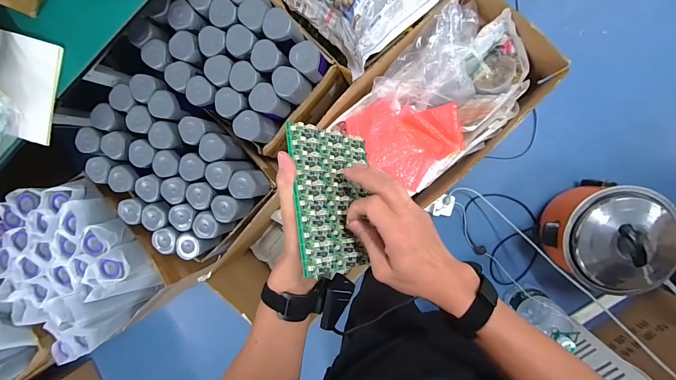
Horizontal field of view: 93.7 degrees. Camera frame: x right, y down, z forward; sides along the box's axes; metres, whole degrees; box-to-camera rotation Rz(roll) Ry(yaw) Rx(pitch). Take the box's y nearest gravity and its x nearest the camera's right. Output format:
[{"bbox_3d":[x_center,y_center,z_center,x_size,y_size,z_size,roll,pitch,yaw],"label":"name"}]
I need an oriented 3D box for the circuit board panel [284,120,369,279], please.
[{"bbox_3d":[0.002,0.009,0.384,0.005,0.125,0.168,-17,78,41],"label":"circuit board panel"}]

